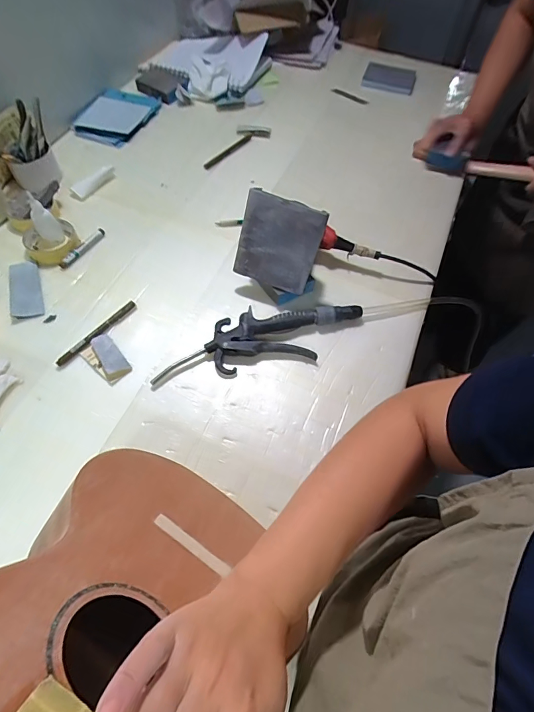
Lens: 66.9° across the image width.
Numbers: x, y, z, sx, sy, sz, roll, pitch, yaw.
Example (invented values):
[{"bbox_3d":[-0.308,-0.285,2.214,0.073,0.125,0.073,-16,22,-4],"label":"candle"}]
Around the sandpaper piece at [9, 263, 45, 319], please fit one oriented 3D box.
[{"bbox_3d":[-0.368,-0.103,0.616,0.043,0.004,0.109,-17,62,-13],"label":"sandpaper piece"}]

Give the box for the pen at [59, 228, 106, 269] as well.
[{"bbox_3d":[-0.303,-0.178,0.665,0.017,0.008,0.096,29,62,14],"label":"pen"}]

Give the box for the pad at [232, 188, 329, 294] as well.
[{"bbox_3d":[0.015,-0.159,0.574,0.111,0.125,0.009,20,35,5],"label":"pad"}]

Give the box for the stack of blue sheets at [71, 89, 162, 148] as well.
[{"bbox_3d":[-0.323,-0.515,0.860,0.129,0.015,0.172,20,60,9],"label":"stack of blue sheets"}]

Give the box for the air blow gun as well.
[{"bbox_3d":[-0.007,-0.024,0.577,0.297,0.028,0.078,-9,60,-8],"label":"air blow gun"}]

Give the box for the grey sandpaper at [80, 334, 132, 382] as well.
[{"bbox_3d":[-0.224,0.003,0.561,0.041,0.010,0.077,-37,68,-22],"label":"grey sandpaper"}]

